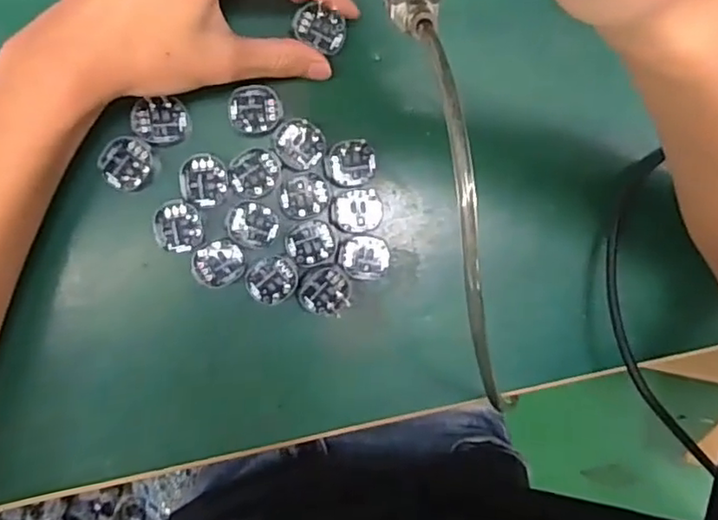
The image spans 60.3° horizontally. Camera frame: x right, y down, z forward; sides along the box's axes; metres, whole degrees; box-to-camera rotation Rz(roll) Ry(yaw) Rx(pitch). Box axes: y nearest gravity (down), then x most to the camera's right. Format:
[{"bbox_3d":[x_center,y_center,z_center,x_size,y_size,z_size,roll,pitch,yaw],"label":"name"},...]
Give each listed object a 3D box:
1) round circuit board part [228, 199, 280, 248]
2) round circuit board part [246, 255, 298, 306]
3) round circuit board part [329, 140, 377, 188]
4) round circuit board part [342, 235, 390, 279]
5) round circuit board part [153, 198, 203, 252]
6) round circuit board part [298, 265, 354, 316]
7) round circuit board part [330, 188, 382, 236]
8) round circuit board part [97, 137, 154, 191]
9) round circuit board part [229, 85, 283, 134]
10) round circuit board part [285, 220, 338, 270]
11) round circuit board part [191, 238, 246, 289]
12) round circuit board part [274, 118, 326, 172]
[{"bbox_3d":[-0.056,-0.019,0.330,0.026,0.004,0.025,-1,92,-8],"label":"round circuit board part"},{"bbox_3d":[-0.047,0.011,0.333,0.027,0.004,0.026,0,92,-8],"label":"round circuit board part"},{"bbox_3d":[-0.004,-0.053,0.337,0.026,0.004,0.024,-1,92,-8],"label":"round circuit board part"},{"bbox_3d":[0.004,-0.002,0.342,0.027,0.005,0.023,1,92,-8],"label":"round circuit board part"},{"bbox_3d":[-0.095,-0.018,0.324,0.024,0.004,0.027,-4,92,-7],"label":"round circuit board part"},{"bbox_3d":[-0.018,0.017,0.335,0.028,0.004,0.026,0,92,-8],"label":"round circuit board part"},{"bbox_3d":[-0.001,-0.027,0.340,0.029,0.005,0.025,0,92,-8],"label":"round circuit board part"},{"bbox_3d":[-0.120,-0.050,0.321,0.026,0.005,0.027,0,92,-8],"label":"round circuit board part"},{"bbox_3d":[-0.055,-0.080,0.328,0.027,0.004,0.024,-3,92,-8],"label":"round circuit board part"},{"bbox_3d":[-0.026,-0.009,0.334,0.027,0.004,0.024,-2,92,-8],"label":"round circuit board part"},{"bbox_3d":[-0.075,0.002,0.328,0.027,0.004,0.025,0,92,-8],"label":"round circuit board part"},{"bbox_3d":[-0.031,-0.061,0.330,0.026,0.007,0.026,0,92,-8],"label":"round circuit board part"}]

